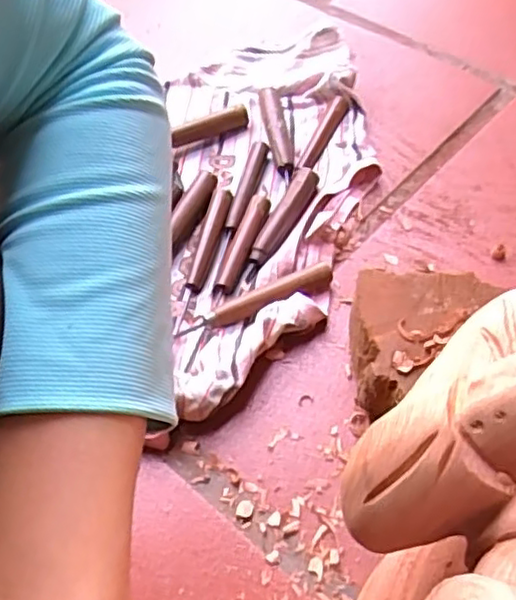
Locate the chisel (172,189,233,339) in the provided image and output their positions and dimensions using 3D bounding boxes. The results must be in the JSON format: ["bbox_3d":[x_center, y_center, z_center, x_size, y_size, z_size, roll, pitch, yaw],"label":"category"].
[{"bbox_3d":[-0.049,-0.041,0.596,0.020,0.019,0.137,9,56,11],"label":"chisel"}]

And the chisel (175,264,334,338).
[{"bbox_3d":[0.001,0.003,0.555,0.133,0.020,0.020,-24,56,-12],"label":"chisel"}]

